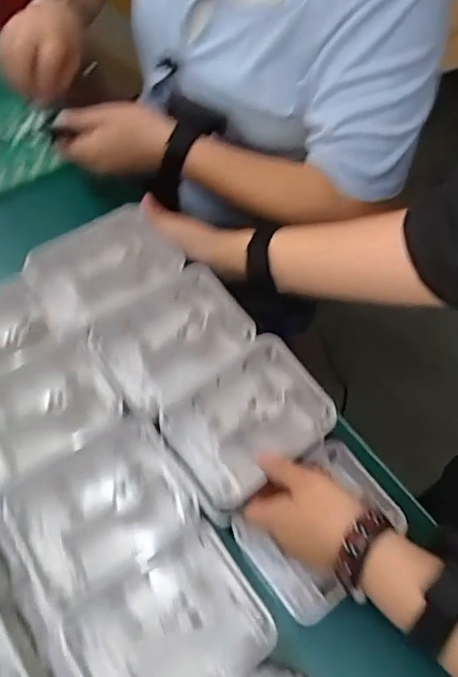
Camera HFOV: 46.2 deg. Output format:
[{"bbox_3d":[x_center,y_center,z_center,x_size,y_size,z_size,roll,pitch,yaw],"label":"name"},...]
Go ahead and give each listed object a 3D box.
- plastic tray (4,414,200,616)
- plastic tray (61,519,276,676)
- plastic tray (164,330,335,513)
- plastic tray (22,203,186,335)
[{"bbox_3d":[-0.097,0.132,0.421,0.127,0.027,0.104,-33,69,-17],"label":"plastic tray"},{"bbox_3d":[-0.041,0.215,0.395,0.129,0.038,0.104,-32,69,-16],"label":"plastic tray"},{"bbox_3d":[0.017,0.070,0.464,0.130,0.033,0.101,-34,69,-17],"label":"plastic tray"},{"bbox_3d":[-0.123,-0.070,0.517,0.136,0.027,0.088,-26,67,-14],"label":"plastic tray"}]

